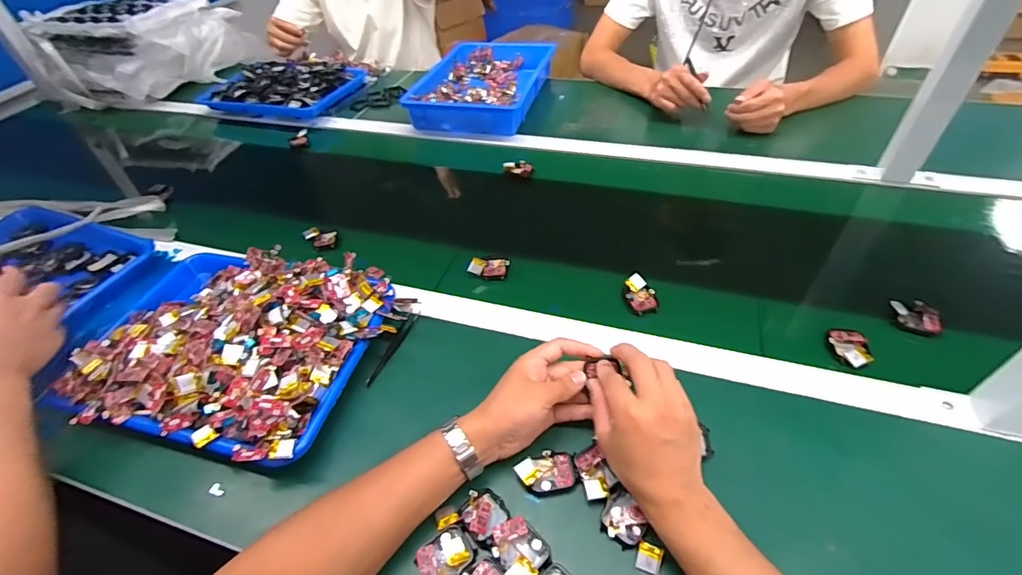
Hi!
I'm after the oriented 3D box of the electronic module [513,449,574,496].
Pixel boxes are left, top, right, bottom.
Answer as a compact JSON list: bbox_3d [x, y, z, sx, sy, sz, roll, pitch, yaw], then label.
[{"bbox_3d":[0.033,0.175,0.444,0.054,0.018,0.035,-10,46,-4],"label":"electronic module"}]

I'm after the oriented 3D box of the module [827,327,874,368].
[{"bbox_3d":[0.378,0.067,0.520,0.037,0.010,0.050,7,47,12],"label":"module"}]

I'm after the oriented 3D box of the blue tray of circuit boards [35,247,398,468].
[{"bbox_3d":[-0.332,0.048,0.546,0.335,0.059,0.262,7,47,12],"label":"blue tray of circuit boards"}]

